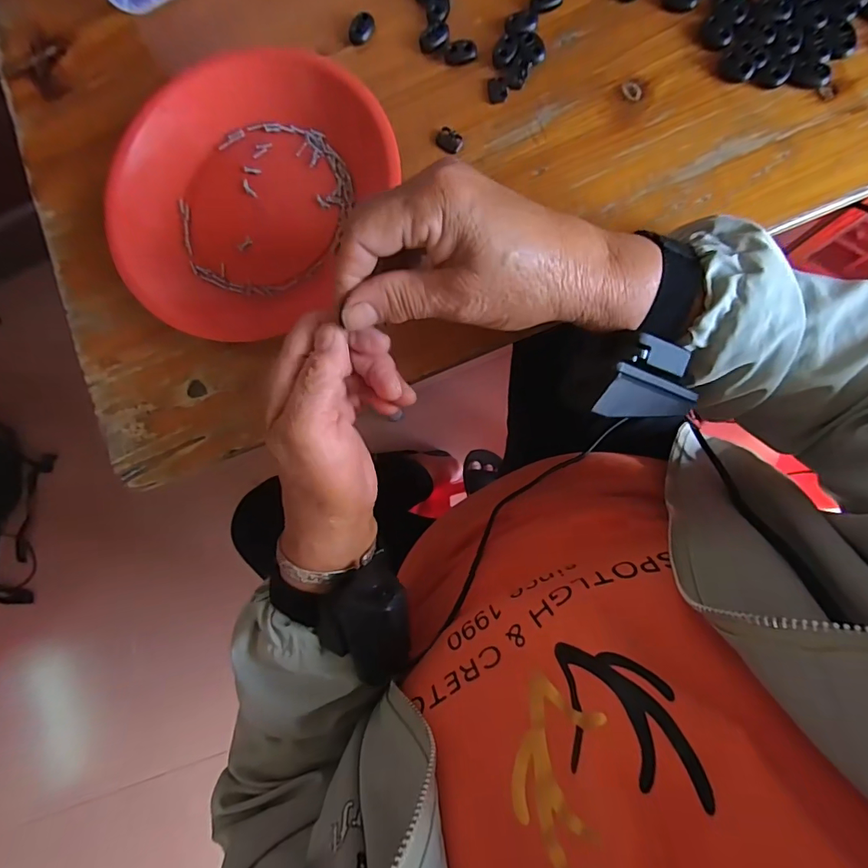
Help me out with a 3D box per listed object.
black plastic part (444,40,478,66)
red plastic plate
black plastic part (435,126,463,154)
[{"bbox_3d":[0.018,-0.258,0.314,0.022,0.007,0.011,2,86,7],"label":"black plastic part"},{"bbox_3d":[-0.126,-0.160,0.313,0.173,0.030,0.185,0,86,6],"label":"red plastic plate"},{"bbox_3d":[0.010,-0.198,0.313,0.019,0.005,0.013,34,90,8],"label":"black plastic part"}]

